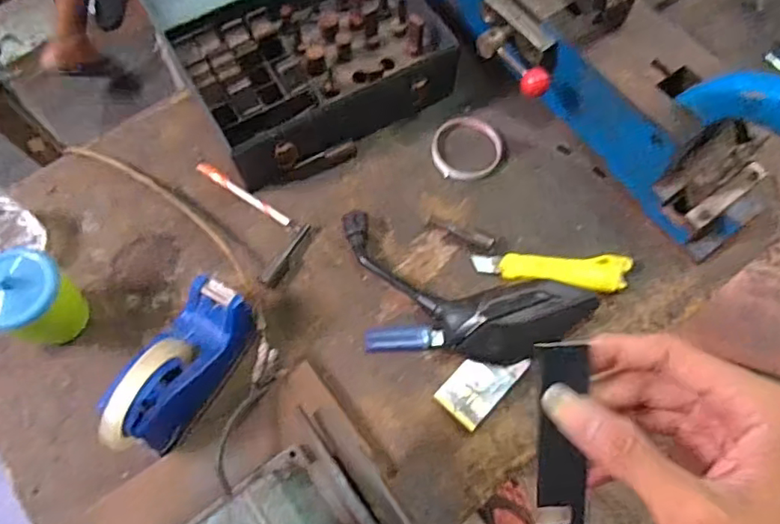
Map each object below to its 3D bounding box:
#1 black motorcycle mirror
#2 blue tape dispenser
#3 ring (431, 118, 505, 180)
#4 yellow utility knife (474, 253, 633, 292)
[{"bbox_3d":[0.064,0.037,0.584,0.281,0.049,0.122,20,69,8],"label":"black motorcycle mirror"},{"bbox_3d":[-0.194,0.093,0.518,0.064,0.087,0.161,32,71,12],"label":"blue tape dispenser"},{"bbox_3d":[0.094,-0.137,0.687,0.086,0.008,0.085,0,68,0],"label":"ring"},{"bbox_3d":[0.177,0.009,0.618,0.167,0.020,0.037,4,68,1],"label":"yellow utility knife"}]

